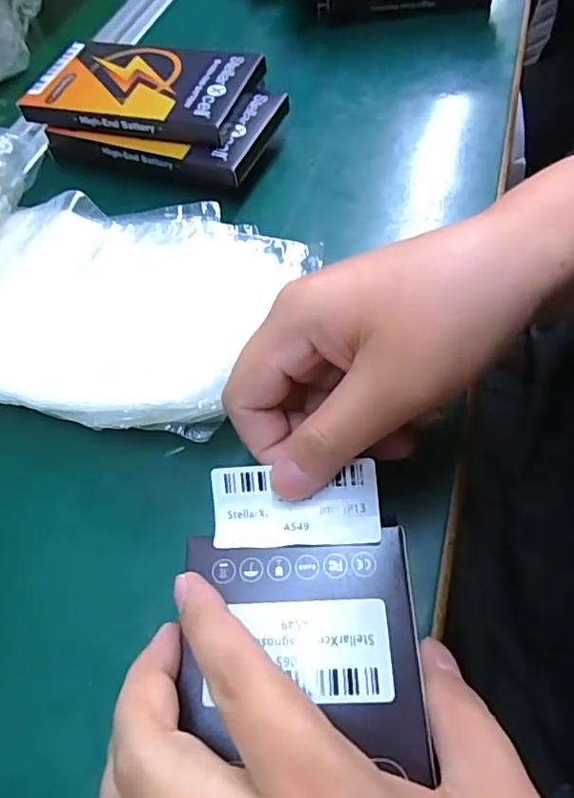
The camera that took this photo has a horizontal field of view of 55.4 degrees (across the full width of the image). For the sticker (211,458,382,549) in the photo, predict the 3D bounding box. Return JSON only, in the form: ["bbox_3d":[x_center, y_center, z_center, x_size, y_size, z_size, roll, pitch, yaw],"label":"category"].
[{"bbox_3d":[0.003,0.038,0.197,0.059,0.006,0.028,-3,75,5],"label":"sticker"}]

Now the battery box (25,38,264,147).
[{"bbox_3d":[-0.090,-0.192,0.336,0.133,0.013,0.073,11,62,12],"label":"battery box"}]

